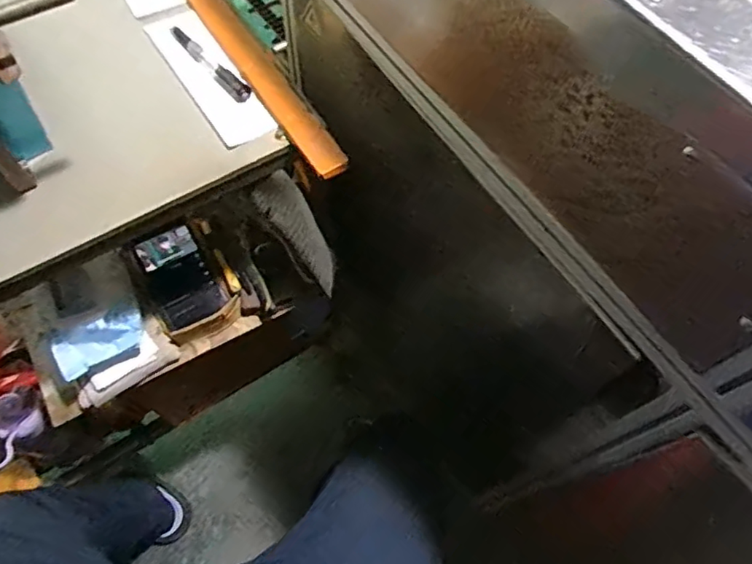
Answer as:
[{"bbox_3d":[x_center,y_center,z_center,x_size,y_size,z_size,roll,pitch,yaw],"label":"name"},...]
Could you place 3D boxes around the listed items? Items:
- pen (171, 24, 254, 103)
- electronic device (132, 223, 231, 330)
[{"bbox_3d":[-0.180,-0.236,0.601,0.020,0.018,0.136,-40,70,-20],"label":"pen"},{"bbox_3d":[-0.246,-0.007,0.712,0.076,0.012,0.120,-32,79,-13],"label":"electronic device"}]

